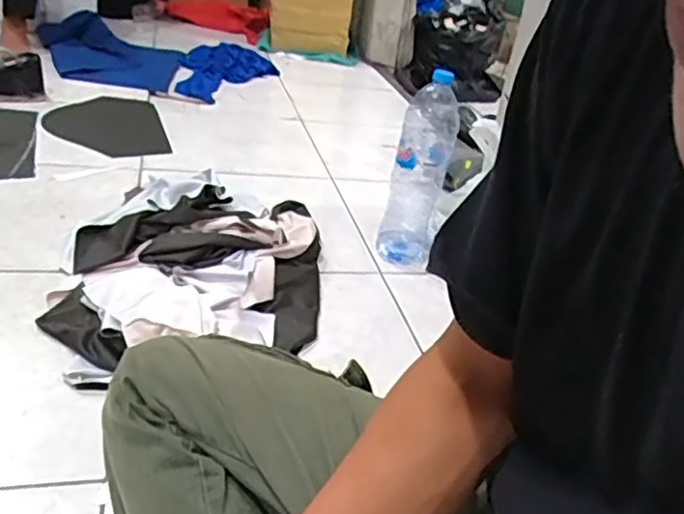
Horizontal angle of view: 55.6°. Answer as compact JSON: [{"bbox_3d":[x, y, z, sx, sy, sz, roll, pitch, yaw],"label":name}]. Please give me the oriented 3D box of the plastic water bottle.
[{"bbox_3d":[0.128,-0.141,1.077,0.093,0.308,0.095,13,30,9],"label":"plastic water bottle"}]

